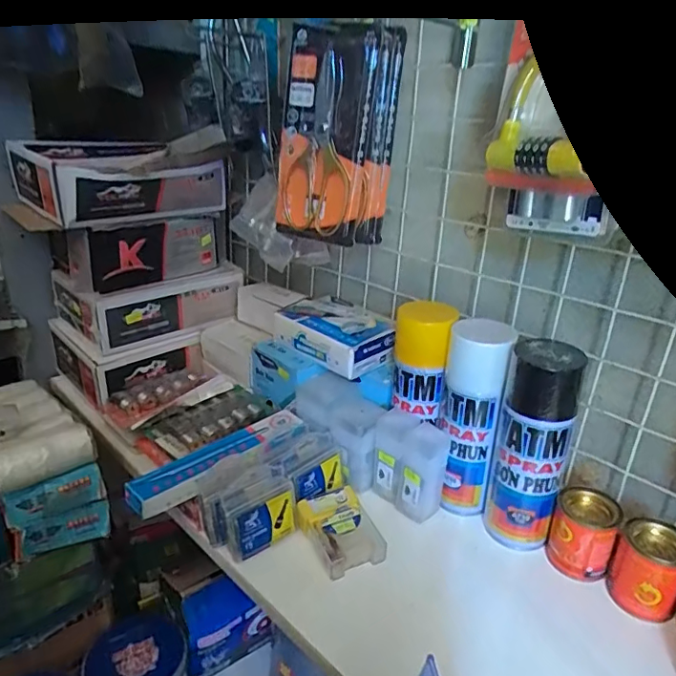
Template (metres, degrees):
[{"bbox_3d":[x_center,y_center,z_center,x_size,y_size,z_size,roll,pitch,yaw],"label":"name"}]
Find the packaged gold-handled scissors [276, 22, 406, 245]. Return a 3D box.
[{"bbox_3d":[-0.002,-0.241,0.640,0.123,0.227,0.080,21,27,37],"label":"packaged gold-handled scissors"}]

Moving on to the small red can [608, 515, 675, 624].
[{"bbox_3d":[0.274,0.203,0.469,0.052,0.070,0.051,4,22,-1],"label":"small red can"}]

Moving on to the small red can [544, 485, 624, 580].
[{"bbox_3d":[0.230,0.186,0.506,0.053,0.072,0.048,17,25,29],"label":"small red can"}]

